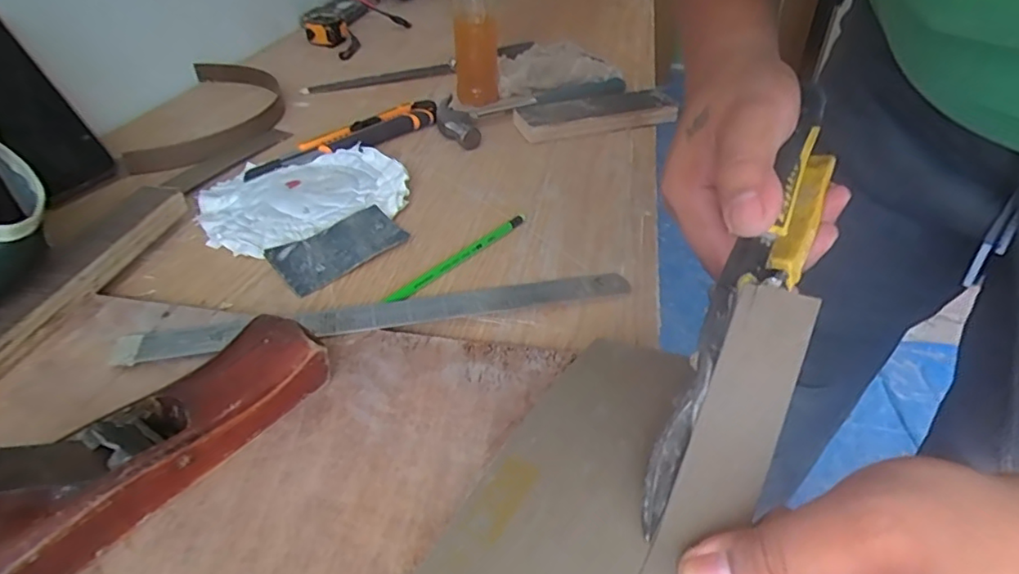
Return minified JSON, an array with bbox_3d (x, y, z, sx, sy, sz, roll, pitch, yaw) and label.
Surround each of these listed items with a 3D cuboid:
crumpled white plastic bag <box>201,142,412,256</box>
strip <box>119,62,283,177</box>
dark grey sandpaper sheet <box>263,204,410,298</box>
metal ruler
[{"bbox_3d":[-0.183,-0.083,0.509,0.169,0.018,0.139,-22,42,-25],"label":"crumpled white plastic bag"},{"bbox_3d":[-0.334,-0.214,0.672,0.130,0.026,0.287,-4,38,-5],"label":"strip"},{"bbox_3d":[-0.132,-0.032,0.444,0.053,0.013,0.100,26,45,31],"label":"dark grey sandpaper sheet"},{"bbox_3d":[-0.026,0.009,0.389,0.219,0.008,0.031,-9,38,-11],"label":"metal ruler"}]

